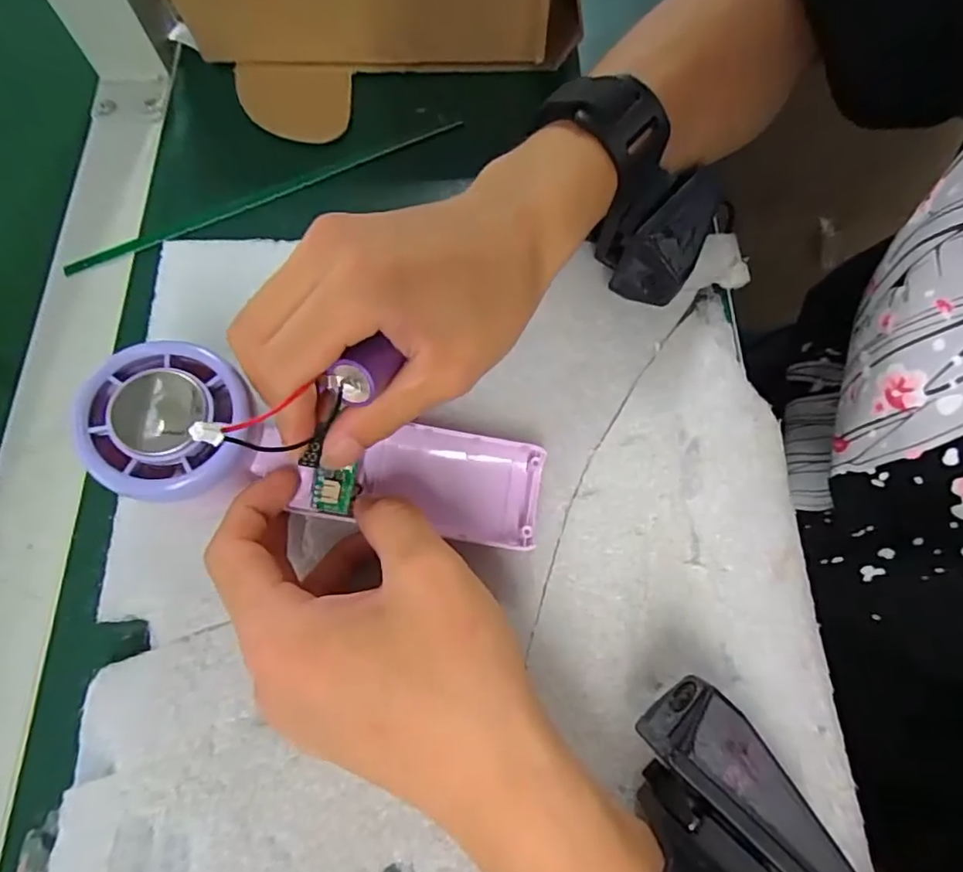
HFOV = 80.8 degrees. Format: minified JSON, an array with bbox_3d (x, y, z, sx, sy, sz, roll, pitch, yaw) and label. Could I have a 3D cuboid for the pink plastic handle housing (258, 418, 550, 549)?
[{"bbox_3d":[-0.032,0.017,0.228,0.109,0.019,0.043,8,69,-10],"label":"pink plastic handle housing"}]

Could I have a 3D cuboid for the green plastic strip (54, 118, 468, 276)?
[{"bbox_3d":[-0.112,-0.131,0.303,0.219,0.005,0.010,-26,74,-10],"label":"green plastic strip"}]

